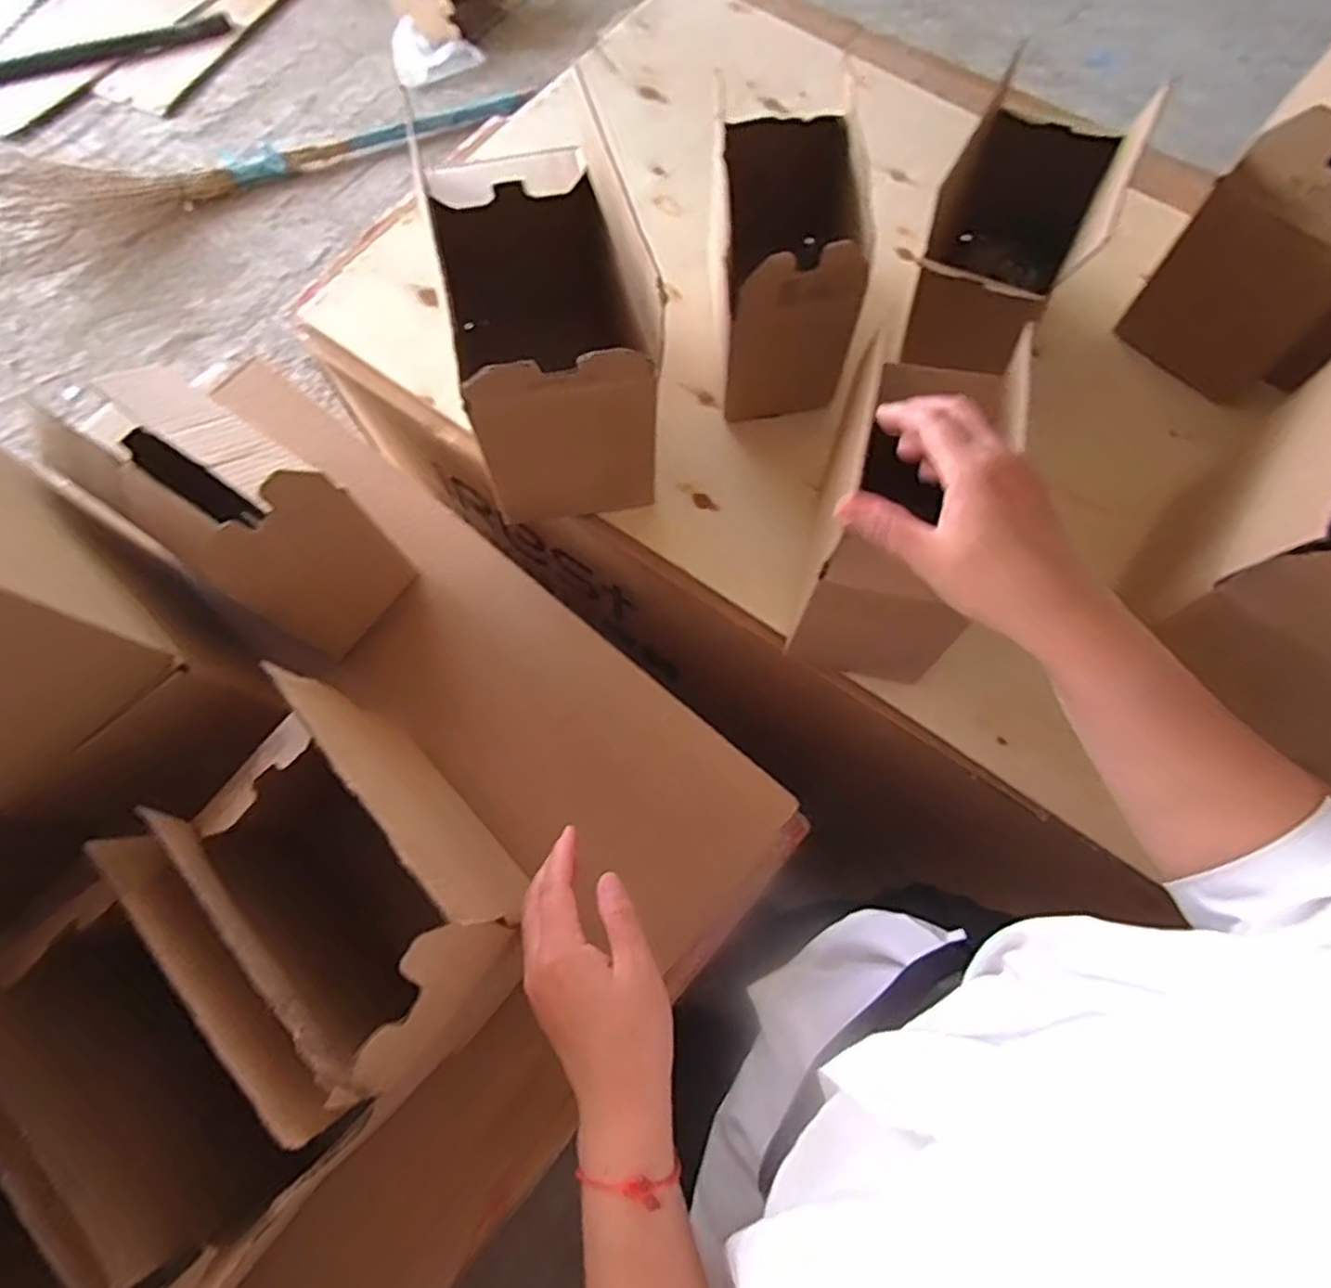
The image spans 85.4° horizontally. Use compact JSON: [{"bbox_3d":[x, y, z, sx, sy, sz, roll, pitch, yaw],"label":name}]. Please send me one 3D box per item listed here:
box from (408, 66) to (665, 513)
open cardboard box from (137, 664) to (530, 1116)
[{"bbox_3d":[-0.095,-0.238,0.585,0.124,0.175,0.224,-13,71,-5],"label":"box"},{"bbox_3d":[-0.178,0.143,0.442,0.120,0.176,0.216,-40,75,-13],"label":"open cardboard box"}]

